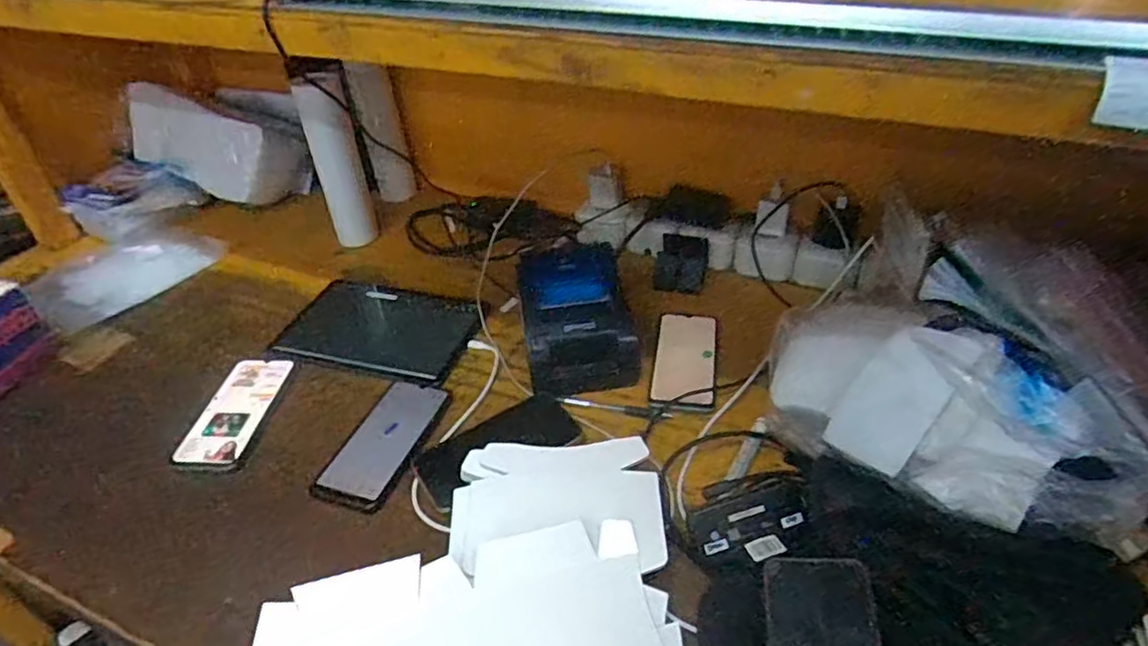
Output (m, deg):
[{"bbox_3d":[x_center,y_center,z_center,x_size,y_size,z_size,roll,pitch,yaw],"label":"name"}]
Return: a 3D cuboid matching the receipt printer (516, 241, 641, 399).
[{"bbox_3d":[0.002,-0.005,0.767,0.126,0.105,0.150,-9,38,-7],"label":"receipt printer"}]

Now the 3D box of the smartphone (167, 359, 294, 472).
[{"bbox_3d":[-0.381,0.098,0.732,0.077,0.008,0.166,0,38,4],"label":"smartphone"}]

